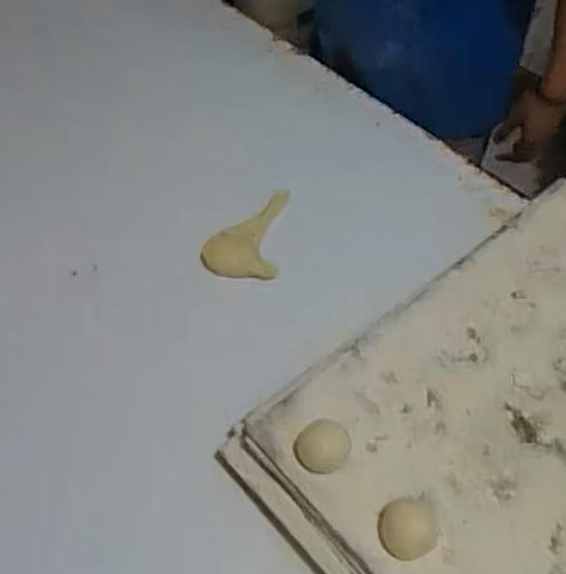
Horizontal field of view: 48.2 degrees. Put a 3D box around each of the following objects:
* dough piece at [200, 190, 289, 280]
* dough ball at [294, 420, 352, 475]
[{"bbox_3d":[-0.047,-0.075,0.797,0.091,0.026,0.150,7,51,0],"label":"dough piece"},{"bbox_3d":[0.035,0.142,0.560,0.046,0.025,0.040,-1,51,-6],"label":"dough ball"}]

